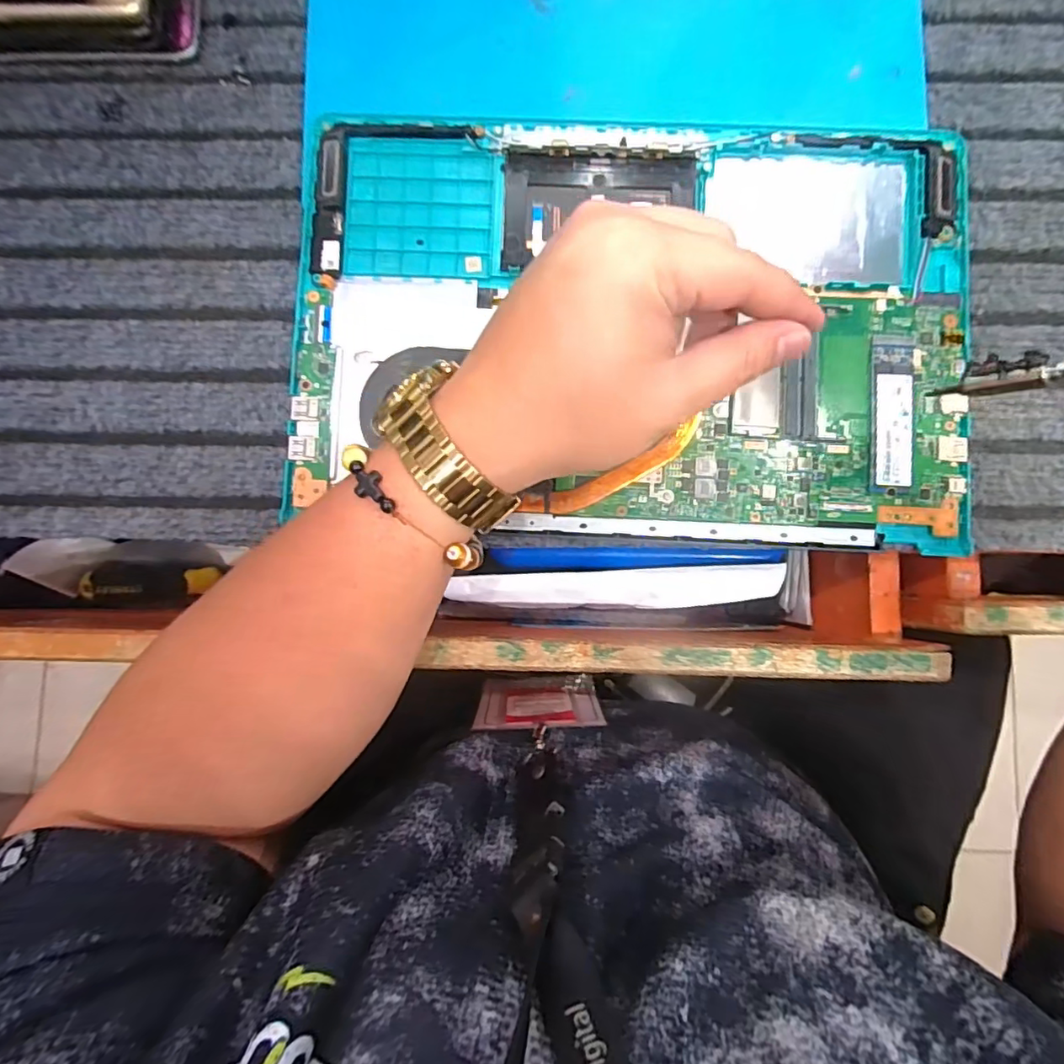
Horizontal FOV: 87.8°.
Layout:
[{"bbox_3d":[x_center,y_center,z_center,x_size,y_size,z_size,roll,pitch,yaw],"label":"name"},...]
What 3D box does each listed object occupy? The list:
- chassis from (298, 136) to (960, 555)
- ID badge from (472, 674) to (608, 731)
[{"bbox_3d":[0.053,-0.110,0.297,0.353,0.012,0.222,3,85,1],"label":"chassis"},{"bbox_3d":[0.005,0.132,0.439,0.093,0.125,0.006,-3,91,-1],"label":"ID badge"}]

